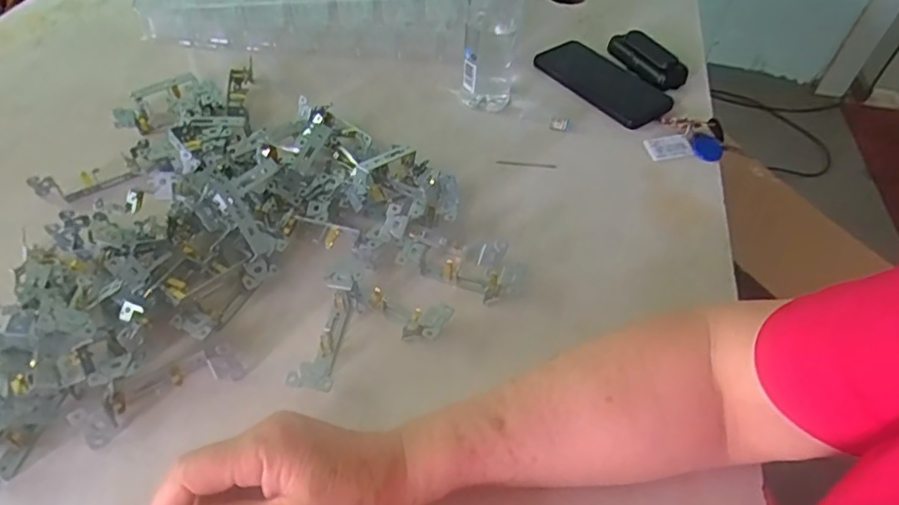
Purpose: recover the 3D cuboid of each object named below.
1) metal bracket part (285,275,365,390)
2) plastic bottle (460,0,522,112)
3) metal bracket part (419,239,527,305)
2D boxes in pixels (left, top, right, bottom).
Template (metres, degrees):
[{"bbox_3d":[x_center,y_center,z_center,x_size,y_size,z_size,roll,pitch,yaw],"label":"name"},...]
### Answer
[{"bbox_3d":[-0.090,0.060,0.425,0.029,0.022,0.099,9,50,5],"label":"metal bracket part"},{"bbox_3d":[0.046,-0.245,0.570,0.058,0.203,0.061,4,50,0],"label":"plastic bottle"},{"bbox_3d":[0.024,0.011,0.475,0.083,0.027,0.046,23,52,16],"label":"metal bracket part"}]

